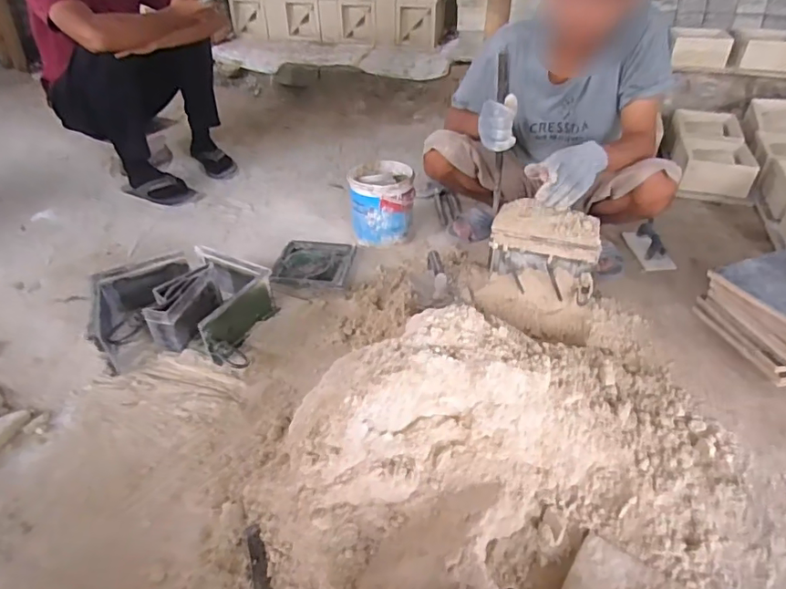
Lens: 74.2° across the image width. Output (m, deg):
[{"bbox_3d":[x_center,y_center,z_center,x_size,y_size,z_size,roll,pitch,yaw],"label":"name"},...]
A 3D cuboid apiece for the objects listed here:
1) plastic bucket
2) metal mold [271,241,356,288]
[{"bbox_3d":[-0.029,-0.258,1.443,0.173,0.163,0.181,-3,40,-2],"label":"plastic bucket"},{"bbox_3d":[-0.196,-0.088,1.320,0.179,0.024,0.201,3,41,5],"label":"metal mold"}]

